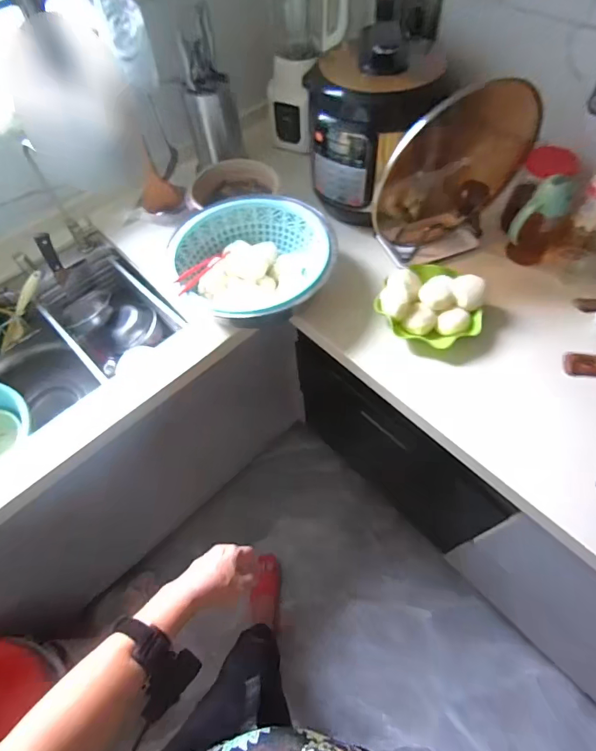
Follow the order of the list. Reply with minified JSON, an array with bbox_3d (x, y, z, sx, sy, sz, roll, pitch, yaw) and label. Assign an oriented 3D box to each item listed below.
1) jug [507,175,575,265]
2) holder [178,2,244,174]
[{"bbox_3d":[0.506,-0.322,0.844,0.080,0.185,0.096,34,66,22],"label":"jug"},{"bbox_3d":[-0.222,-0.687,0.992,0.130,0.264,0.100,-24,59,-10],"label":"holder"}]

